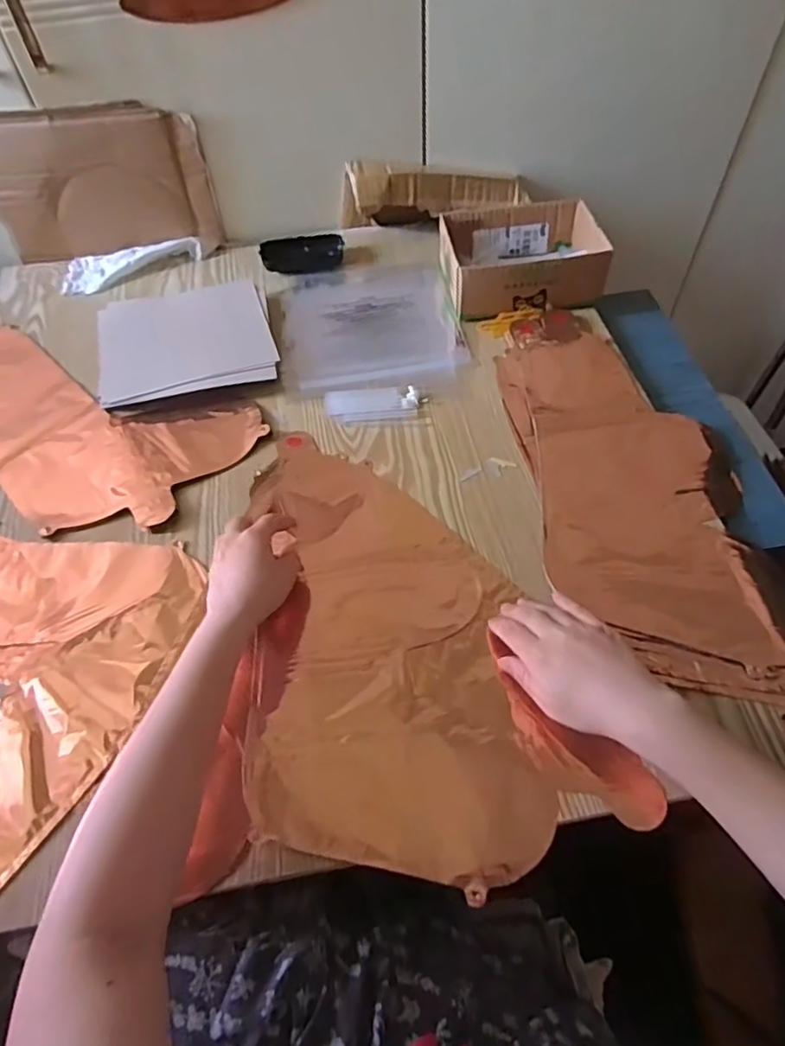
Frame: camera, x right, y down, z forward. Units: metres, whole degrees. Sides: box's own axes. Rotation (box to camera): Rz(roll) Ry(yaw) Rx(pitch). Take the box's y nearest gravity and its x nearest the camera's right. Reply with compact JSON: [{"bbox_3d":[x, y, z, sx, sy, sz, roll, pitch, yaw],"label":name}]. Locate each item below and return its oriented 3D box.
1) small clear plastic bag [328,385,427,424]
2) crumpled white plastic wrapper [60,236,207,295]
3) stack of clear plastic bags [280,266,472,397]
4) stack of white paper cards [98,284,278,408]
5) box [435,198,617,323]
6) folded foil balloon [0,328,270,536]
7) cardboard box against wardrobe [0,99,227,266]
[{"bbox_3d":[-0.019,-0.131,0.661,0.104,0.009,0.048,-5,56,-1],"label":"small clear plastic bag"},{"bbox_3d":[-0.346,-0.349,0.816,0.180,0.022,0.062,-14,57,-7],"label":"crumpled white plastic wrapper"},{"bbox_3d":[-0.030,-0.249,0.754,0.210,0.015,0.221,-10,56,-4],"label":"stack of clear plastic bags"},{"bbox_3d":[-0.239,-0.214,0.711,0.194,0.026,0.157,-11,56,-4],"label":"stack of white paper cards"},{"bbox_3d":[0.154,-0.319,0.743,0.180,0.065,0.140,-8,56,-2],"label":"box"},{"bbox_3d":[-0.357,-0.120,0.673,0.396,0.013,0.212,29,62,20],"label":"folded foil balloon"},{"bbox_3d":[-0.366,-0.421,0.766,0.264,0.171,0.024,-8,56,-2],"label":"cardboard box against wardrobe"}]

